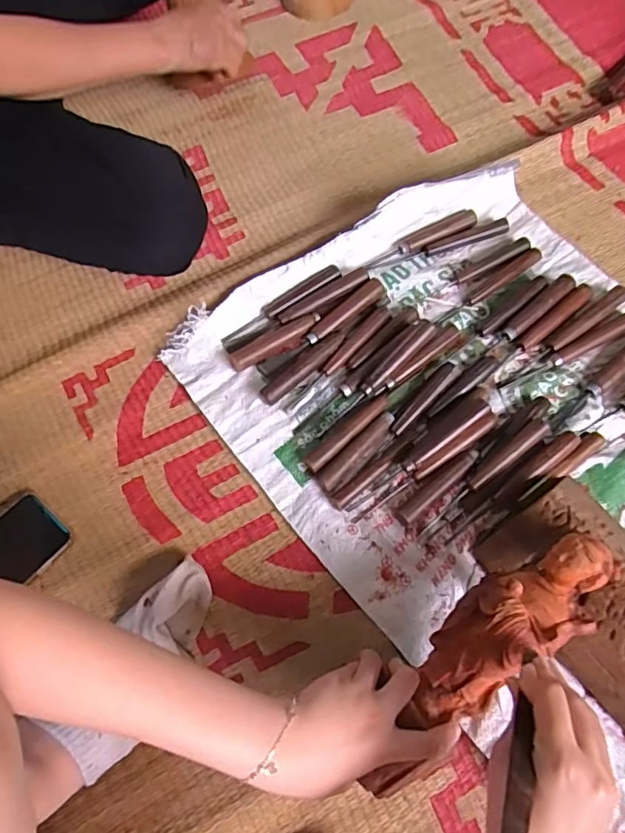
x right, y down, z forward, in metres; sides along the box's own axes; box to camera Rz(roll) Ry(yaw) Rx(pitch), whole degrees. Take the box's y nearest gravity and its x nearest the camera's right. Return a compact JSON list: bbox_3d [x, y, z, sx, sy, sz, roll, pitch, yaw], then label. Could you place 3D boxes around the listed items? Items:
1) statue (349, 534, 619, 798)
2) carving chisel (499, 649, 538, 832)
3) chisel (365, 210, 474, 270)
[{"bbox_3d":[0.136,0.188,0.426,0.251,0.049,0.068,-43,72,-4],"label":"statue"},{"bbox_3d":[0.121,0.194,0.311,0.016,0.198,0.011,35,113,15],"label":"carving chisel"},{"bbox_3d":[0.136,-0.218,0.666,0.153,0.015,0.022,-25,69,-7],"label":"chisel"}]

